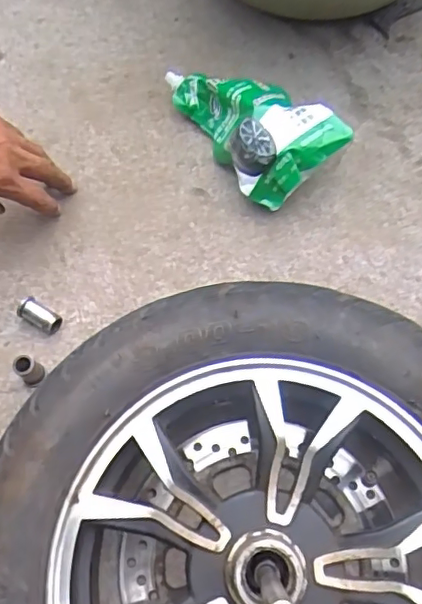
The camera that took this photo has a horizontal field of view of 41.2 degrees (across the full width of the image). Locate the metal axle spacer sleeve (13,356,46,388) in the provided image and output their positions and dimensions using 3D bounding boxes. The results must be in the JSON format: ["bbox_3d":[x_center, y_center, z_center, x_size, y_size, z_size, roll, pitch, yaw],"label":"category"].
[{"bbox_3d":[-0.160,0.058,0.485,0.017,0.035,0.021,34,73,15],"label":"metal axle spacer sleeve"}]

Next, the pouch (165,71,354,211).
[{"bbox_3d":[0.039,-0.187,0.560,0.104,0.064,0.187,-32,70,-10],"label":"pouch"}]

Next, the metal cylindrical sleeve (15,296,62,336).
[{"bbox_3d":[-0.157,0.013,0.516,0.041,0.018,0.020,32,73,14],"label":"metal cylindrical sleeve"}]

